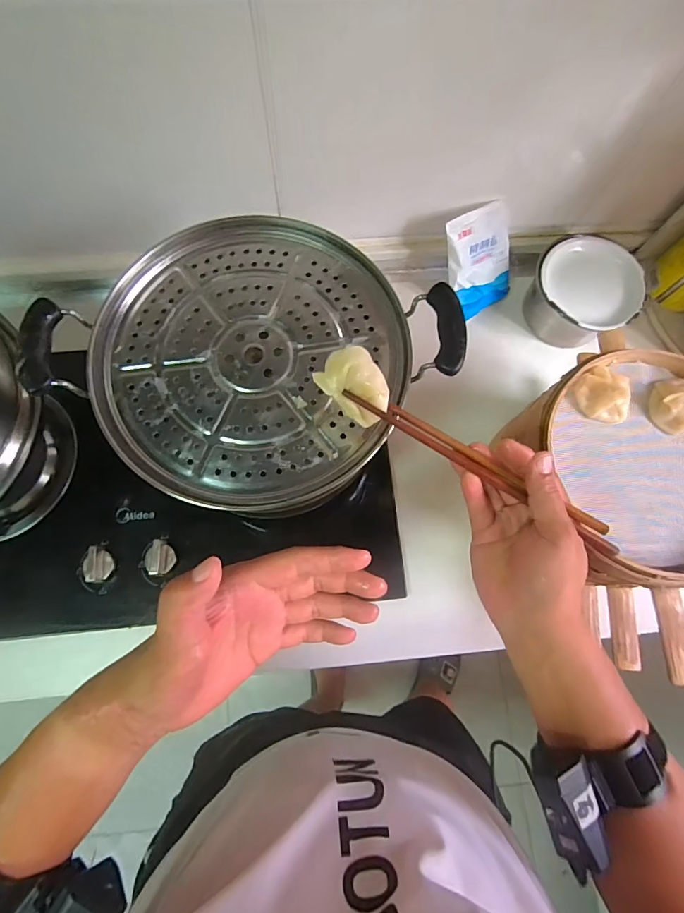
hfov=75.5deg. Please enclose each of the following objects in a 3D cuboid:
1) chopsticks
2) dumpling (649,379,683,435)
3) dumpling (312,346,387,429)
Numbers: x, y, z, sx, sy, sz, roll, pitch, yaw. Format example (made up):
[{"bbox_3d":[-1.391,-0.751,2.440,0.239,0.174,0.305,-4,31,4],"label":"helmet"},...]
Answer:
[{"bbox_3d":[0.111,0.007,0.351,0.241,0.016,0.020,30,77,1],"label":"chopsticks"},{"bbox_3d":[0.371,-0.058,0.485,0.049,0.027,0.060,-7,76,-3],"label":"dumpling"},{"bbox_3d":[0.012,-0.055,0.353,0.057,0.038,0.040,40,78,9],"label":"dumpling"}]

